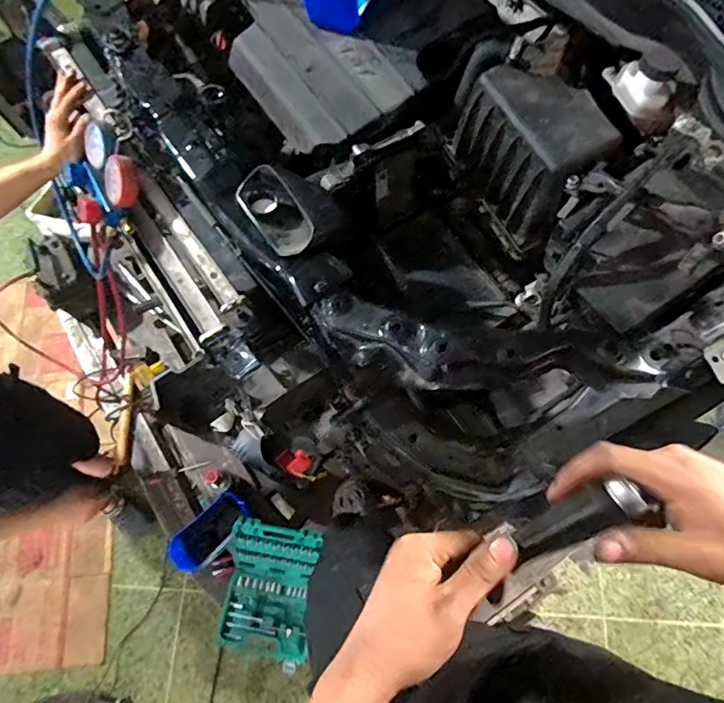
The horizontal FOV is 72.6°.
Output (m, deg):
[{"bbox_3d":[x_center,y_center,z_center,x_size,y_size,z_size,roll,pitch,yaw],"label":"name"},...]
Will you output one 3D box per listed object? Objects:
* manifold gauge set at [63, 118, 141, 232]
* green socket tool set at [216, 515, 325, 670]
[{"bbox_3d":[-0.422,-0.286,0.801,0.130,0.107,0.164,-33,71,-11],"label":"manifold gauge set"},{"bbox_3d":[-0.242,0.633,1.291,0.246,0.154,0.335,10,71,4],"label":"green socket tool set"}]

